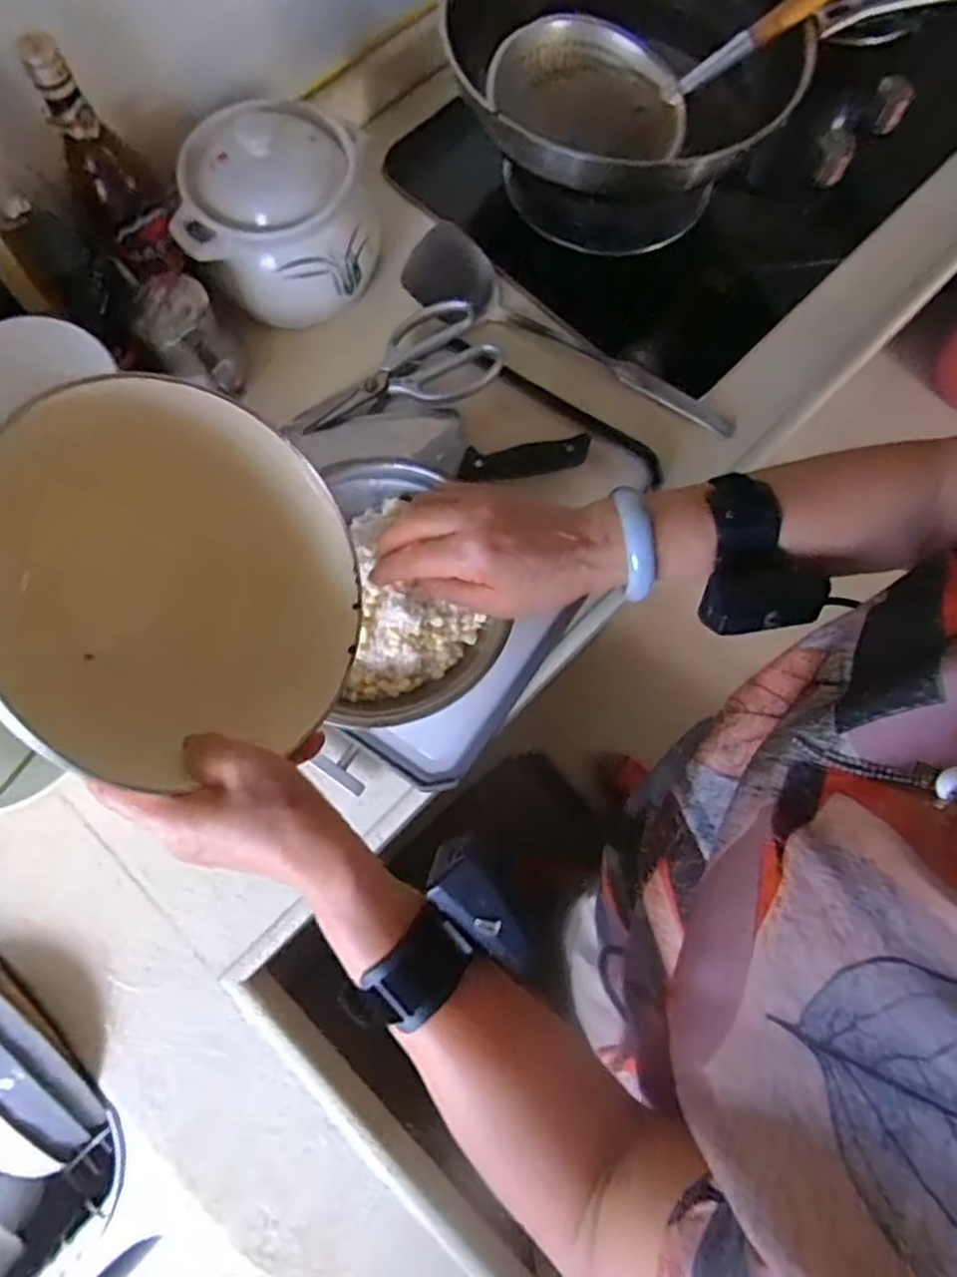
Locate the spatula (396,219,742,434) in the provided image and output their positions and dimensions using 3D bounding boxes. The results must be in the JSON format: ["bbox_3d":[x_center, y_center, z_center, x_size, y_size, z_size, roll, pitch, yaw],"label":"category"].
[{"bbox_3d":[0.095,-0.304,0.688,0.355,0.038,0.089,27,77,6],"label":"spatula"}]

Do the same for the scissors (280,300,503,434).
[{"bbox_3d":[-0.086,-0.251,0.664,0.210,0.014,0.100,-27,77,-7],"label":"scissors"}]

